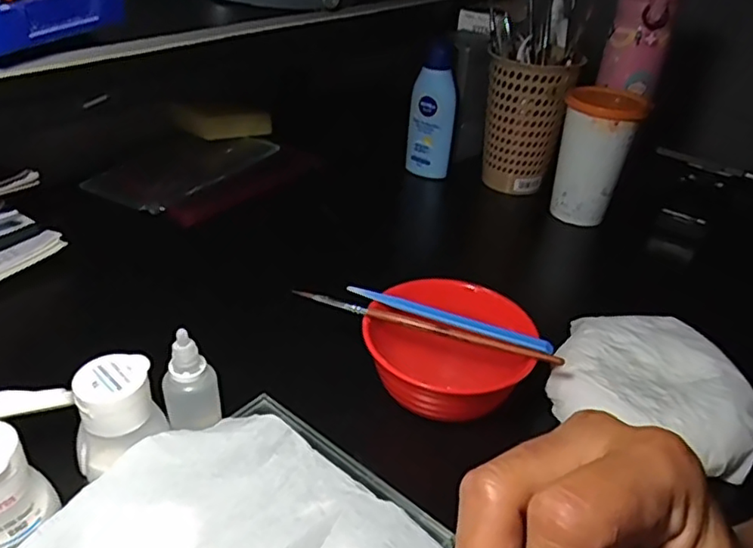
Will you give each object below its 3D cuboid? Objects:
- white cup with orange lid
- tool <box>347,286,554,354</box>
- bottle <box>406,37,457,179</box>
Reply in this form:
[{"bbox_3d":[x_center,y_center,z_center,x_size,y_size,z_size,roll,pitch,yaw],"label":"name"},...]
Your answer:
[{"bbox_3d":[0.220,-0.119,0.616,0.066,0.127,0.068,4,34,-3],"label":"white cup with orange lid"},{"bbox_3d":[0.045,0.030,0.393,0.135,0.011,0.010,17,35,16],"label":"tool"},{"bbox_3d":[0.062,-0.180,0.671,0.050,0.148,0.026,7,34,1],"label":"bottle"}]

